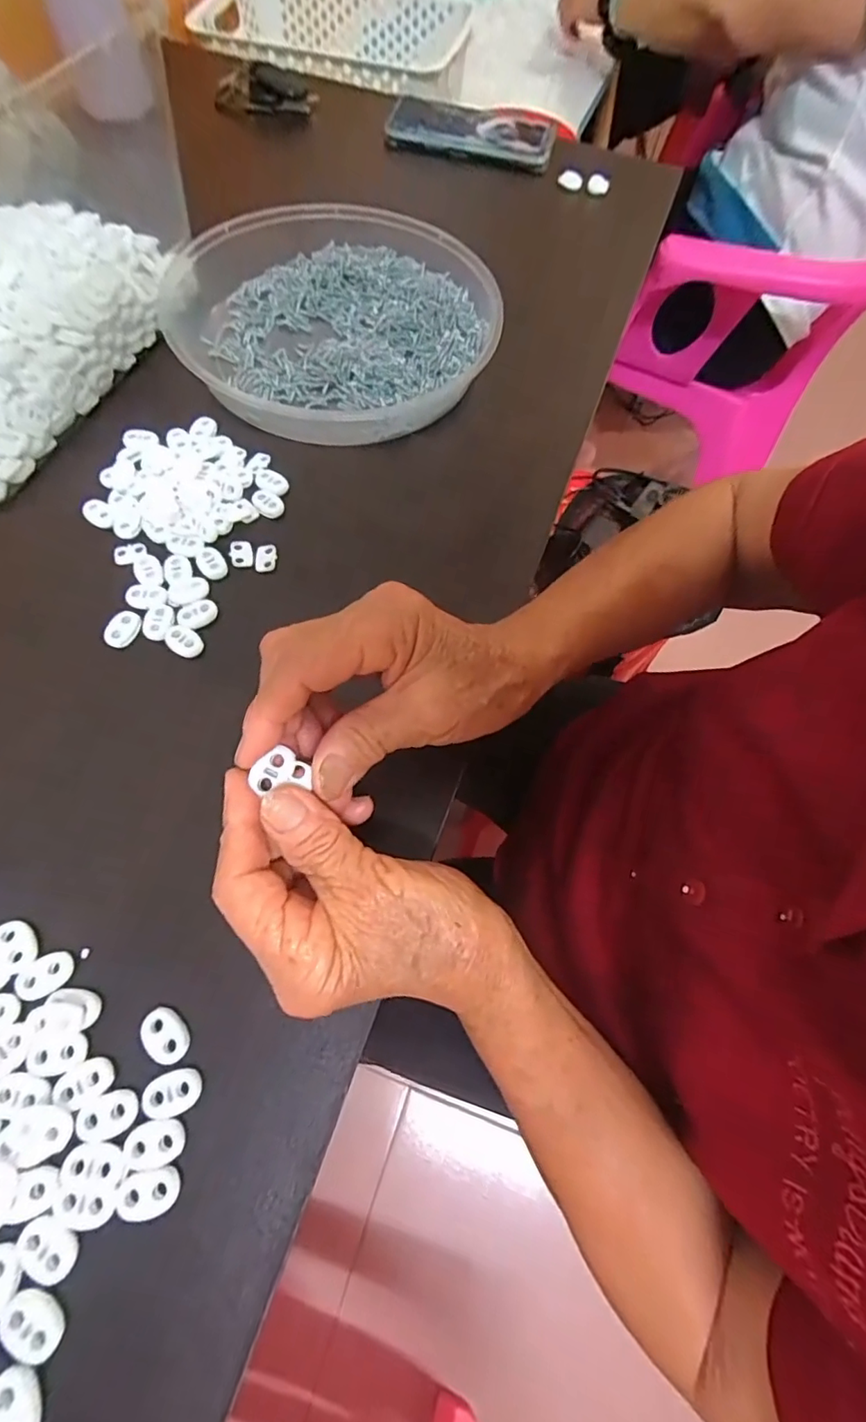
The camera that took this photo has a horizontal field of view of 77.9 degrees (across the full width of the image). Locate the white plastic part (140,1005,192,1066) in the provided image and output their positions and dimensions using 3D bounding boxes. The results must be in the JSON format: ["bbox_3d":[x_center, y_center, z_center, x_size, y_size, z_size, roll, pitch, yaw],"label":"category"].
[{"bbox_3d":[-0.114,0.137,0.227,0.023,0.004,0.016,37,70,13],"label":"white plastic part"}]

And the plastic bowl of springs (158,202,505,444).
[{"bbox_3d":[-0.075,-0.291,0.393,0.233,0.040,0.202,-3,66,-4],"label":"plastic bowl of springs"}]

